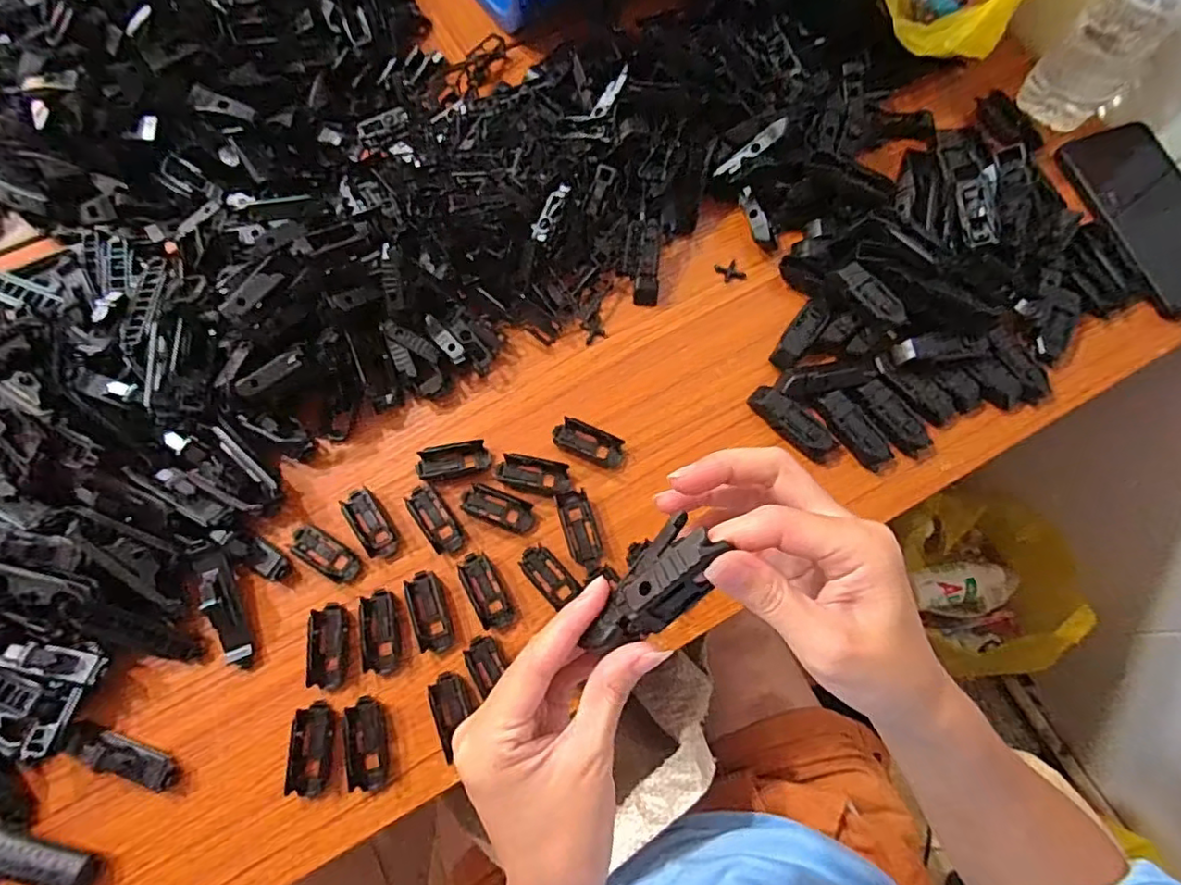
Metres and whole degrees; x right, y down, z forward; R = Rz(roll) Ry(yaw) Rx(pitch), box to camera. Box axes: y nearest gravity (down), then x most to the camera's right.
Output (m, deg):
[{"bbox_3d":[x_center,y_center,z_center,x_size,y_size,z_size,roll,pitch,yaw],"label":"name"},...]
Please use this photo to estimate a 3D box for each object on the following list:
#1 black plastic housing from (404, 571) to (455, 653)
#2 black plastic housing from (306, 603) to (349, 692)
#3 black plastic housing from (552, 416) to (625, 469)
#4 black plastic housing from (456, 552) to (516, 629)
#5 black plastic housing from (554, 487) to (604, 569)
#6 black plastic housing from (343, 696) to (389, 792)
[{"bbox_3d":[-0.102,0.107,0.383,0.022,0.007,0.049,-16,74,-6],"label":"black plastic housing"},{"bbox_3d":[-0.163,0.126,0.376,0.022,0.006,0.050,-4,73,-2],"label":"black plastic housing"},{"bbox_3d":[-0.001,0.000,0.418,0.051,0.011,0.021,21,74,5],"label":"black plastic housing"},{"bbox_3d":[-0.067,0.094,0.389,0.021,0.009,0.051,-28,76,-9],"label":"black plastic housing"},{"bbox_3d":[-0.007,0.057,0.401,0.022,0.009,0.052,-16,74,-6],"label":"black plastic housing"},{"bbox_3d":[-0.135,0.180,0.361,0.022,0.007,0.051,-10,73,-4],"label":"black plastic housing"}]

